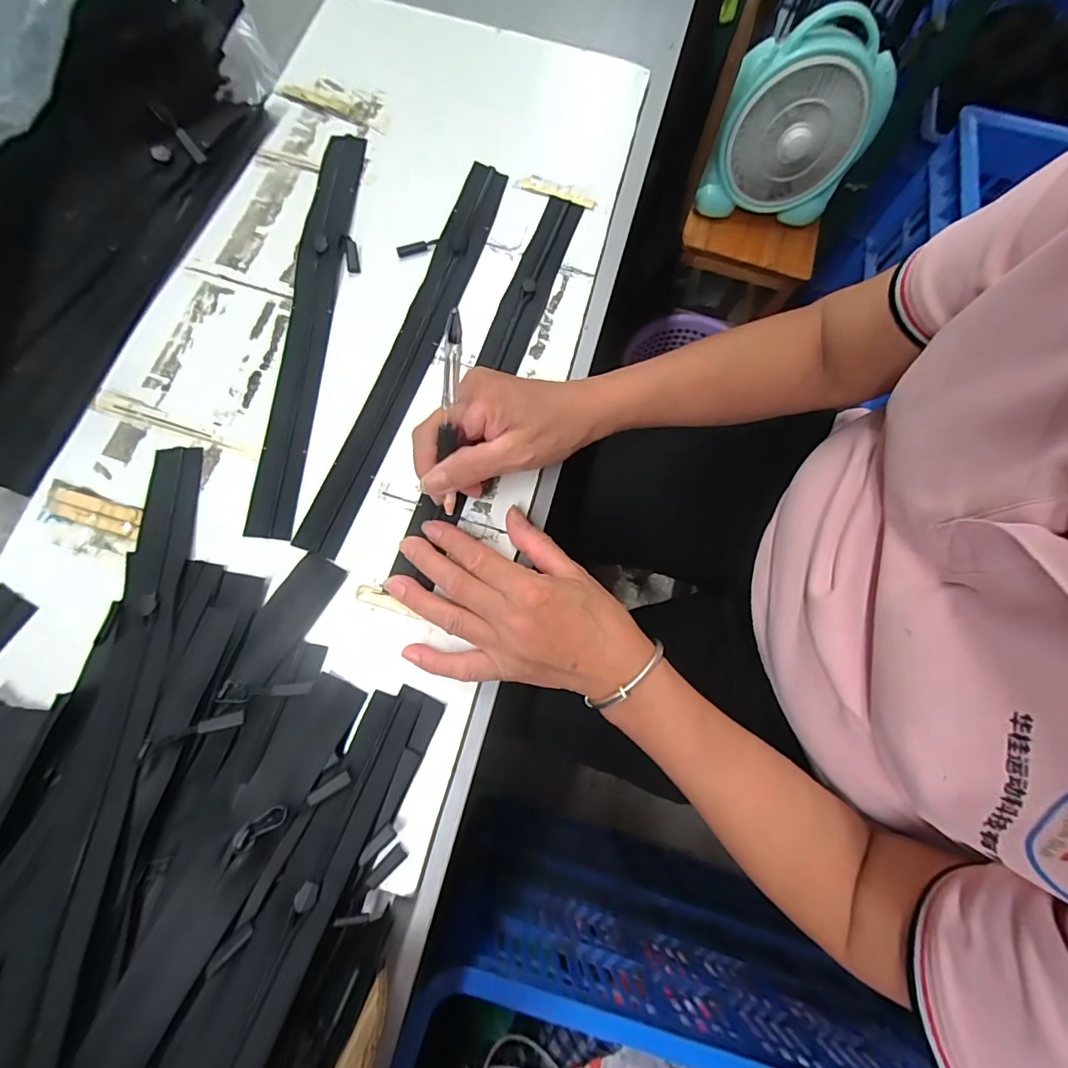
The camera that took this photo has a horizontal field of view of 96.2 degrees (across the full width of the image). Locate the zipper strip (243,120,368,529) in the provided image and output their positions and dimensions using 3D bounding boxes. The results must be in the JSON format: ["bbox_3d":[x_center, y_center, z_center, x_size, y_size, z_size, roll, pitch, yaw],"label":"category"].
[{"bbox_3d":[-0.166,-0.168,0.363,0.040,0.012,0.351,4,77,2],"label":"zipper strip"}]

